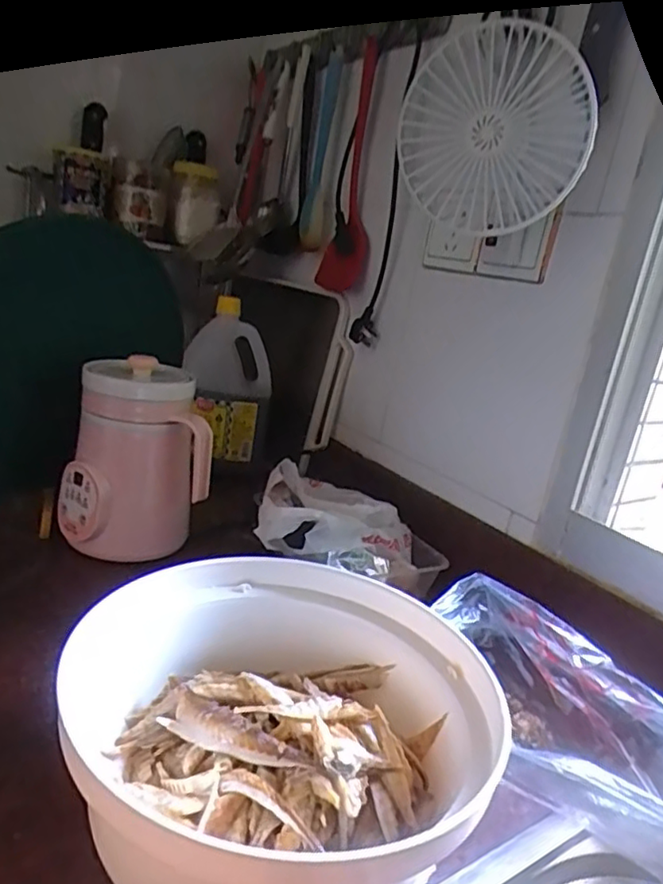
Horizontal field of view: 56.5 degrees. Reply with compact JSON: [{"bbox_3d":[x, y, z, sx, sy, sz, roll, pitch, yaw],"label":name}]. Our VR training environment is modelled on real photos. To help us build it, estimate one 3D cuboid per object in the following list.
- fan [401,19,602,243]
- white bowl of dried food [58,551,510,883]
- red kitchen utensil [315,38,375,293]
[{"bbox_3d":[0.132,-0.250,0.504,0.144,0.141,0.062,11,16,1],"label":"fan"},{"bbox_3d":[-0.018,0.170,0.369,0.218,0.093,0.212,10,16,-3],"label":"white bowl of dried food"},{"bbox_3d":[0.029,-0.343,0.798,0.027,0.291,0.088,-7,22,-37],"label":"red kitchen utensil"}]

